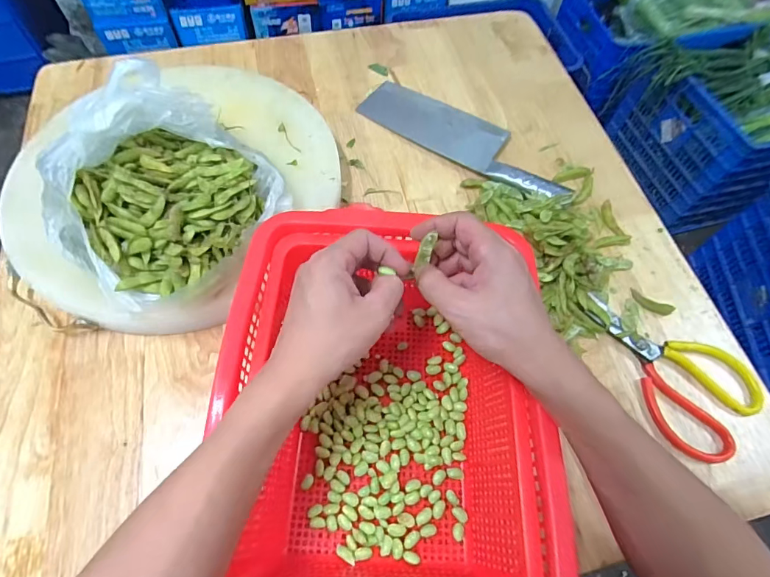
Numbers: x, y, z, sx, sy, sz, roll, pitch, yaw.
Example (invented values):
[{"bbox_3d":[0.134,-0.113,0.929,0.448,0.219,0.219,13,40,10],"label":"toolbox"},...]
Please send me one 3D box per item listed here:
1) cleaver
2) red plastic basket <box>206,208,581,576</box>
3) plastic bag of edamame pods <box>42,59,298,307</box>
[{"bbox_3d":[0.108,-0.209,0.579,0.304,0.025,0.083,34,67,14],"label":"cleaver"},{"bbox_3d":[0.000,0.113,0.361,0.246,0.092,0.325,0,63,-3],"label":"red plastic basket"},{"bbox_3d":[-0.215,-0.096,0.418,0.197,0.089,0.209,-40,71,-20],"label":"plastic bag of edamame pods"}]

